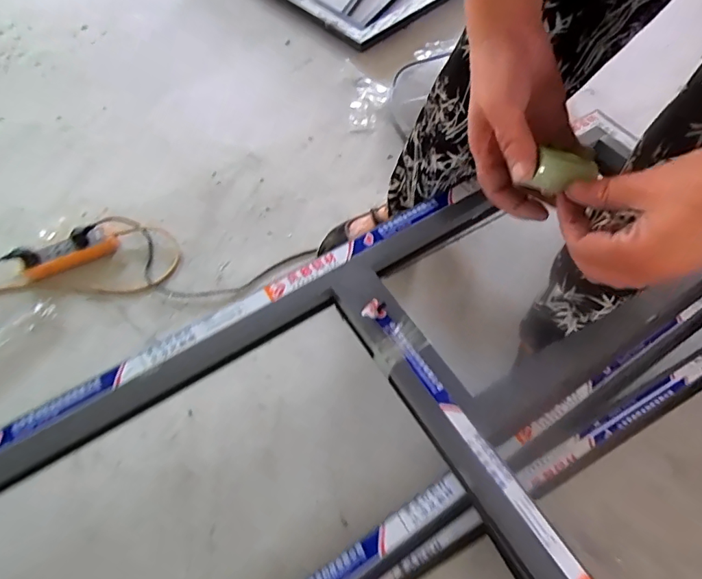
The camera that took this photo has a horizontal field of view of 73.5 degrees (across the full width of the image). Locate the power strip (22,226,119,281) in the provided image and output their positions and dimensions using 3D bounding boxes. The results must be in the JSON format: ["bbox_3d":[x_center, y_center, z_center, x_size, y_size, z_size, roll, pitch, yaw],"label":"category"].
[{"bbox_3d":[-0.608,-0.082,1.012,0.194,0.041,0.068,-24,62,-14],"label":"power strip"}]

